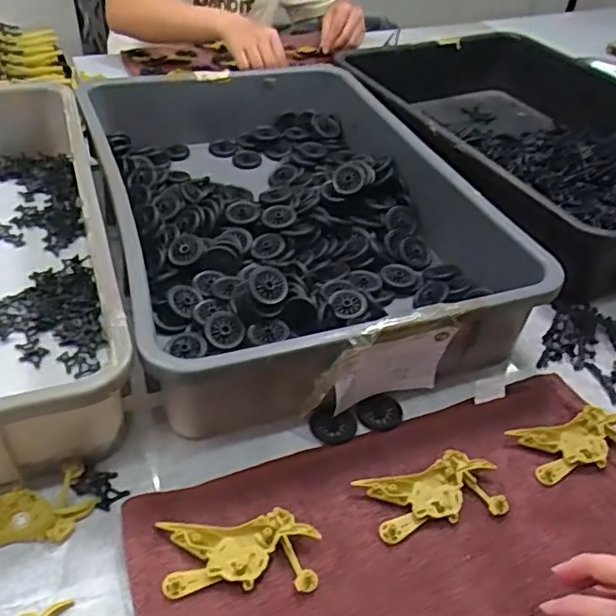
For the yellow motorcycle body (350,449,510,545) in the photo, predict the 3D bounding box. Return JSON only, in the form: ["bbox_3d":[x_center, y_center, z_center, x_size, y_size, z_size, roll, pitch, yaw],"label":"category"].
[{"bbox_3d":[0.091,0.137,0.457,0.101,0.015,0.051,-9,43,-14],"label":"yellow motorcycle body"}]

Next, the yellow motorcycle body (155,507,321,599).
[{"bbox_3d":[-0.045,0.164,0.414,0.099,0.014,0.051,-1,42,-6],"label":"yellow motorcycle body"}]

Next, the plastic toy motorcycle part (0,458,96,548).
[{"bbox_3d":[-0.203,0.144,0.426,0.102,0.016,0.050,-13,44,-19],"label":"plastic toy motorcycle part"}]

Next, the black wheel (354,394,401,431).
[{"bbox_3d":[0.062,0.088,0.523,0.039,0.006,0.032,-19,47,-25],"label":"black wheel"}]

